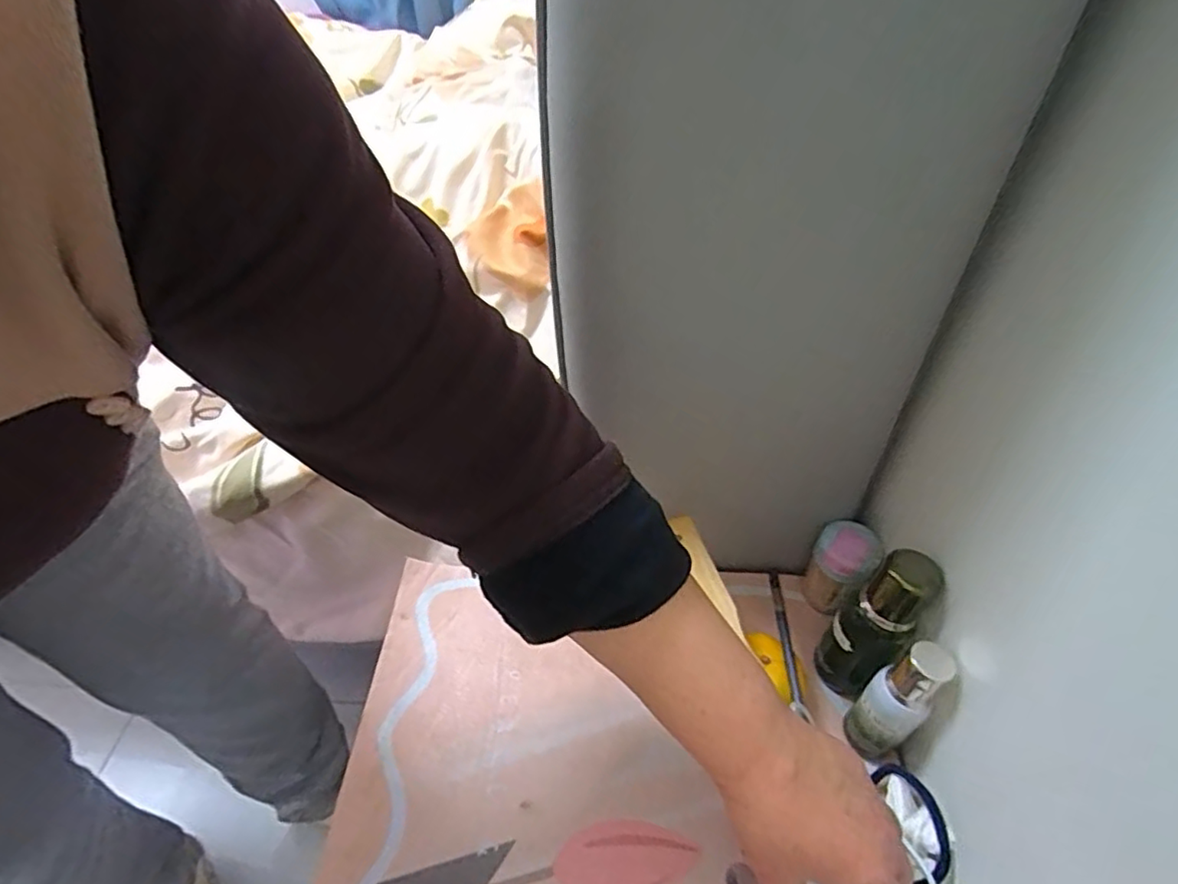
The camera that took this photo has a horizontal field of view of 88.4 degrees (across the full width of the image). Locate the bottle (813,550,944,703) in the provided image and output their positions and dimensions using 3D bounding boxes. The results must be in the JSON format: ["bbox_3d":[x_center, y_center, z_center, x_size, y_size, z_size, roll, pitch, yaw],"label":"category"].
[{"bbox_3d":[0.200,0.132,0.433,0.052,0.139,0.049,-1,45,1],"label":"bottle"}]

